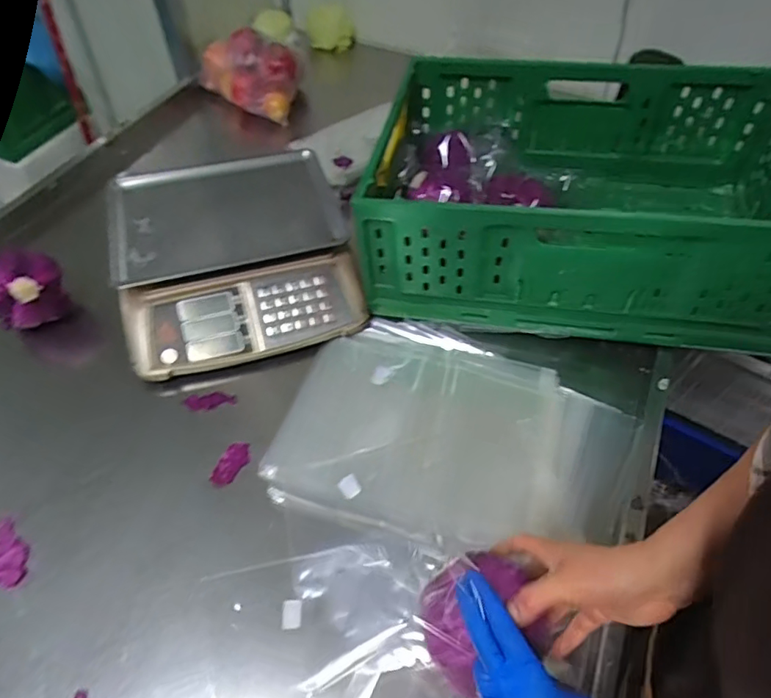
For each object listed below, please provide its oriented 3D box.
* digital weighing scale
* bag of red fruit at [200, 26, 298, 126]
[{"bbox_3d":[-0.230,-0.144,0.818,0.342,0.118,0.327,-14,56,-11],"label":"digital weighing scale"},{"bbox_3d":[-0.303,-0.592,1.133,0.231,0.153,0.079,26,58,16],"label":"bag of red fruit"}]

